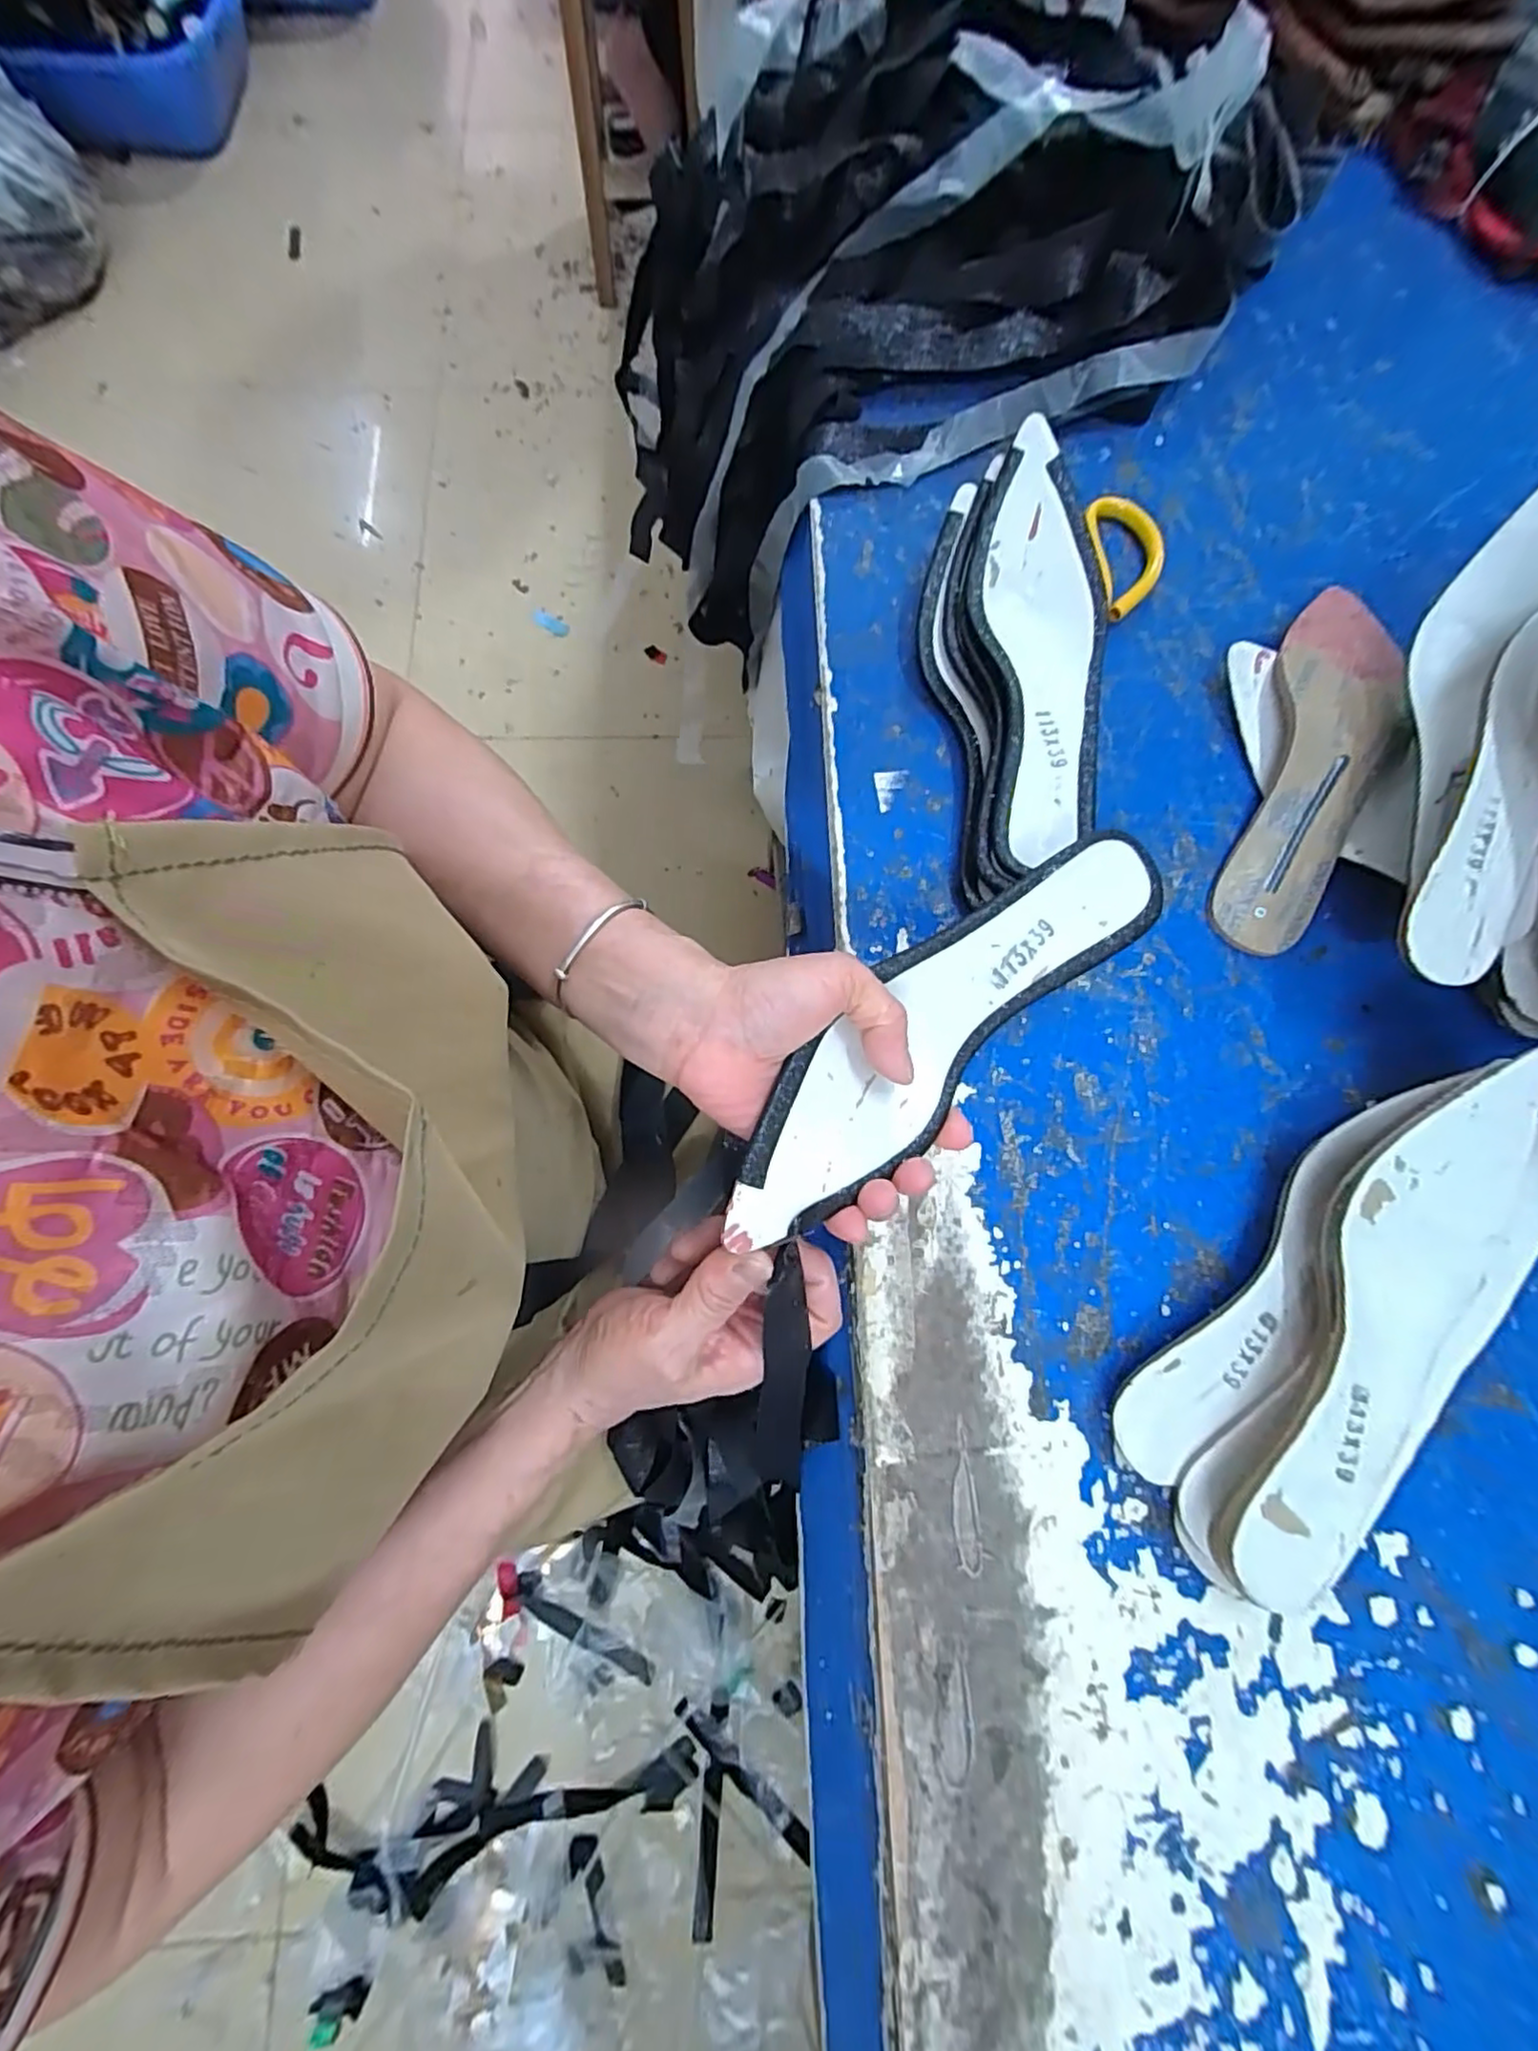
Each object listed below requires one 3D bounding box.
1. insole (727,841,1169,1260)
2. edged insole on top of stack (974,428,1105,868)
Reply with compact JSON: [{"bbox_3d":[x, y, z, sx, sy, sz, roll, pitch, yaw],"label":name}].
[{"bbox_3d":[0.077,-0.002,0.295,0.246,0.026,0.060,-41,80,-12],"label":"insole"},{"bbox_3d":[0.156,-0.205,0.372,0.072,0.029,0.238,-3,82,7],"label":"edged insole on top of stack"}]

